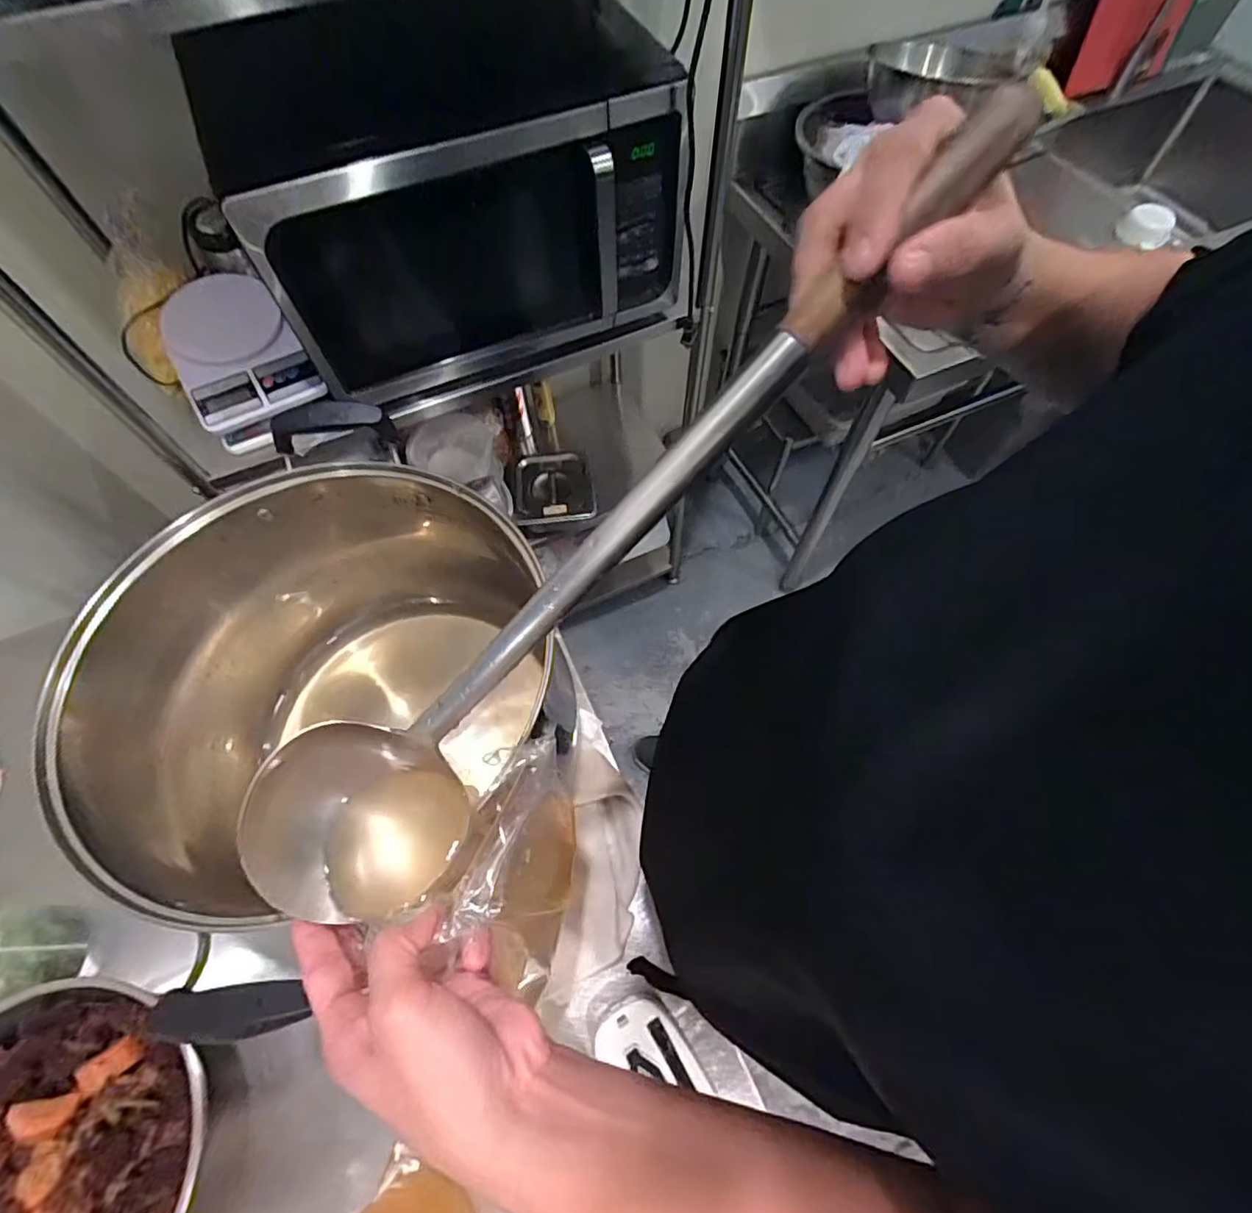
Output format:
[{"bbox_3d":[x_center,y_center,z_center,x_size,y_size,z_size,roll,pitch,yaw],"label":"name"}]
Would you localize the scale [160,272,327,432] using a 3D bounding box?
[{"bbox_3d":[-0.492,-0.324,0.745,0.142,0.036,0.204,-28,81,-14],"label":"scale"}]

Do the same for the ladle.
[{"bbox_3d":[-0.007,-0.020,0.262,0.448,0.083,0.089,-47,68,13],"label":"ladle"}]

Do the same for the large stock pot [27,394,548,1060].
[{"bbox_3d":[-0.221,0.084,0.509,0.310,0.288,0.334,32,68,15],"label":"large stock pot"}]

